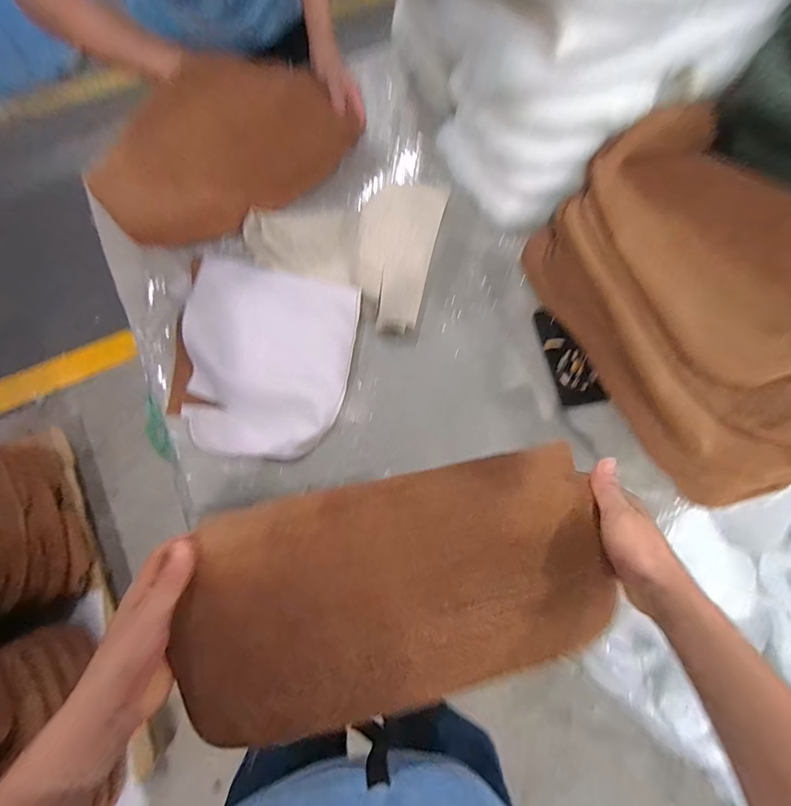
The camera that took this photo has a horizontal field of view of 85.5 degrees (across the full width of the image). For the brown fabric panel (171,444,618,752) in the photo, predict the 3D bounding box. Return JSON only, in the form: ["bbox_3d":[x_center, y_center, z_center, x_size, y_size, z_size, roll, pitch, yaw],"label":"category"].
[{"bbox_3d":[0.008,0.187,0.411,0.394,0.031,0.226,-11,92,-8],"label":"brown fabric panel"}]

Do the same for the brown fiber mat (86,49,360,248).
[{"bbox_3d":[-0.273,-0.403,0.681,0.424,0.135,0.185,-32,75,-8],"label":"brown fiber mat"}]

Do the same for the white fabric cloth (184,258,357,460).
[{"bbox_3d":[-0.192,-0.063,0.634,0.239,0.060,0.274,7,74,3],"label":"white fabric cloth"}]

